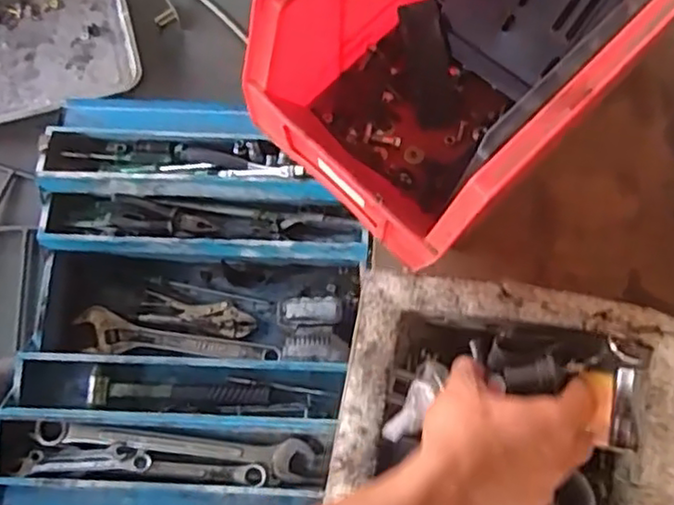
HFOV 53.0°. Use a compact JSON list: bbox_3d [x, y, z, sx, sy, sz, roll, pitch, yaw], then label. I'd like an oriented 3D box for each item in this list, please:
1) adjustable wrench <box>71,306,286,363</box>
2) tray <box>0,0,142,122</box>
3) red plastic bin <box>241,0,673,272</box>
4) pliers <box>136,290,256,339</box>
[{"bbox_3d":[-0.273,0.150,1.160,0.347,0.021,0.073,6,75,1],"label":"adjustable wrench"},{"bbox_3d":[-0.593,-0.387,1.307,0.395,0.060,0.279,-16,76,-5],"label":"tray"},{"bbox_3d":[0.126,-0.187,0.537,0.368,0.170,0.205,-44,80,-11],"label":"red plastic bin"},{"bbox_3d":[-0.240,0.110,1.179,0.196,0.015,0.056,11,75,2],"label":"pliers"}]

